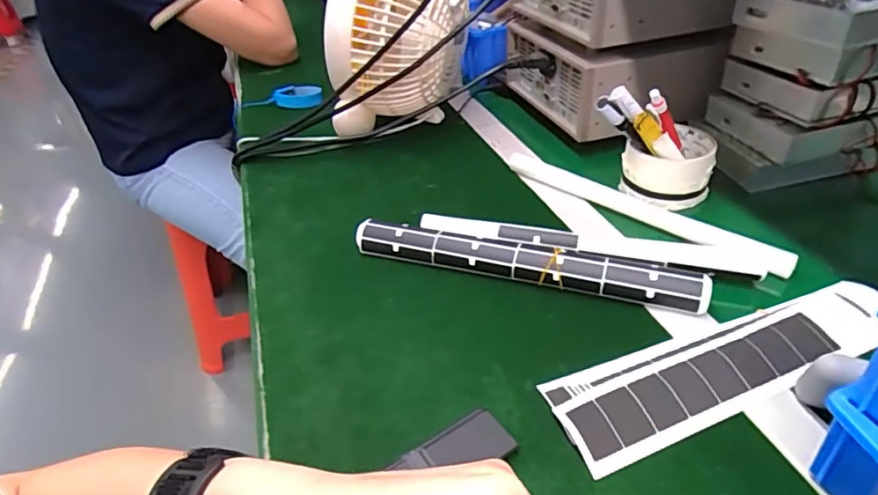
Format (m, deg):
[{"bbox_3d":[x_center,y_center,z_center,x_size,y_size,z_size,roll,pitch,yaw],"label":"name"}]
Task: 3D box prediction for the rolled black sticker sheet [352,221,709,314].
[{"bbox_3d":[0.068,0.012,0.465,0.291,0.027,0.028,9,39,19],"label":"rolled black sticker sheet"}]

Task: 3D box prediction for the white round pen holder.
[{"bbox_3d":[0.237,-0.087,0.571,0.087,0.048,0.094,11,39,21],"label":"white round pen holder"}]

